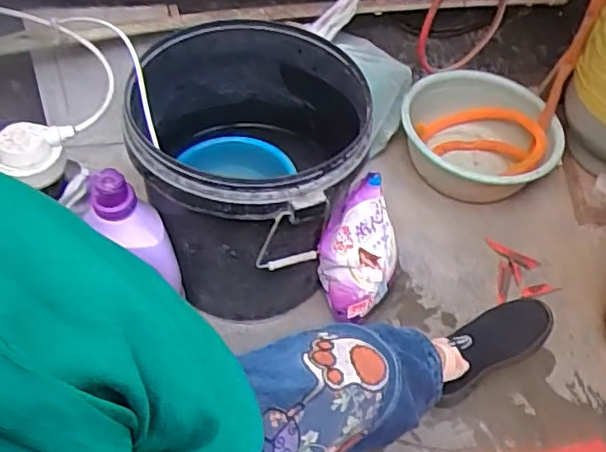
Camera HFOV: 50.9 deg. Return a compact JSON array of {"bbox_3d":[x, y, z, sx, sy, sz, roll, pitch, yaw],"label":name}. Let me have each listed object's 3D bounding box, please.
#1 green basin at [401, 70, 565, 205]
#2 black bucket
[{"bbox_3d":[0.377,-0.186,1.377,0.314,0.140,0.314,3,51,-3],"label":"green basin"},{"bbox_3d":[-0.089,-0.075,1.042,0.331,0.345,0.341,2,50,-3],"label":"black bucket"}]

